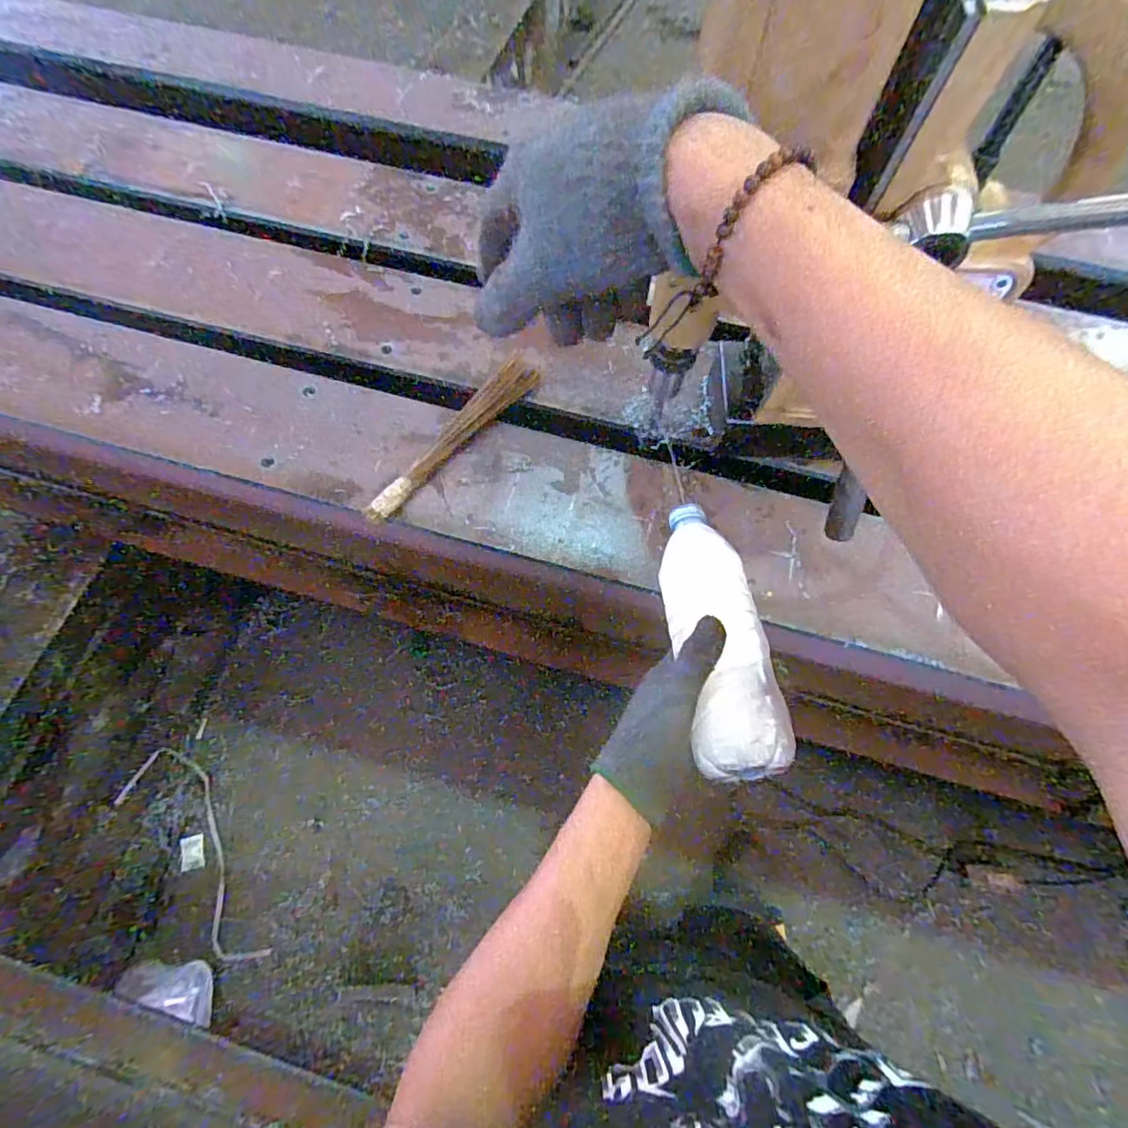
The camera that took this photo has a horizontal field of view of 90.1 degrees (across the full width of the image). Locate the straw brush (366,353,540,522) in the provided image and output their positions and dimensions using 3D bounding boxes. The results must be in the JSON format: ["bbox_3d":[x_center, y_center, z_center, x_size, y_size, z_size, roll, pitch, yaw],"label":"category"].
[{"bbox_3d":[-0.118,-0.141,0.607,0.036,0.027,0.252,37,71,13],"label":"straw brush"}]

